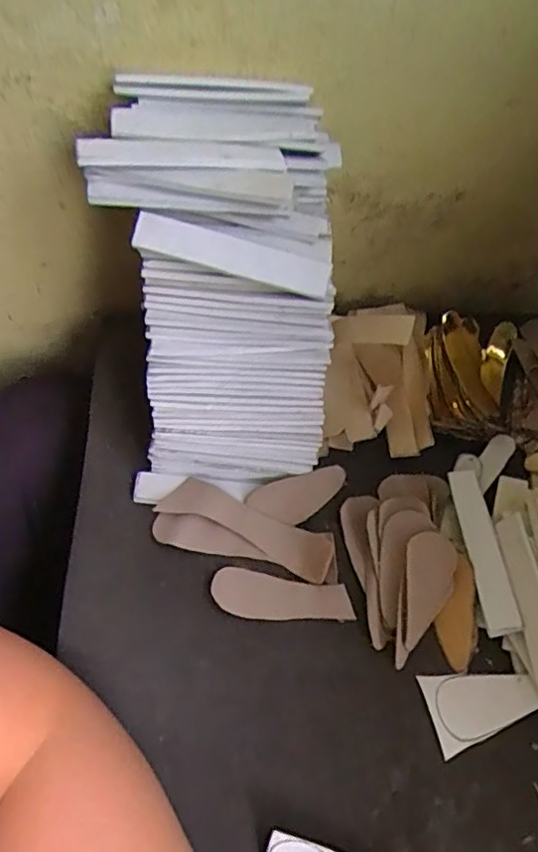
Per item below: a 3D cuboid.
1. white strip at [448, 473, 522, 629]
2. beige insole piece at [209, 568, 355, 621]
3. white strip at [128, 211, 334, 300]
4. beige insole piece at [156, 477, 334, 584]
[{"bbox_3d":[0.137,0.077,0.371,0.021,0.007,0.104,-17,55,17],"label":"white strip"},{"bbox_3d":[0.008,0.105,0.354,0.085,0.005,0.028,8,58,1],"label":"beige insole piece"},{"bbox_3d":[-0.018,-0.093,0.317,0.107,0.020,0.007,13,14,-12],"label":"white strip"},{"bbox_3d":[-0.014,0.064,0.373,0.114,0.008,0.030,22,60,10],"label":"beige insole piece"}]

